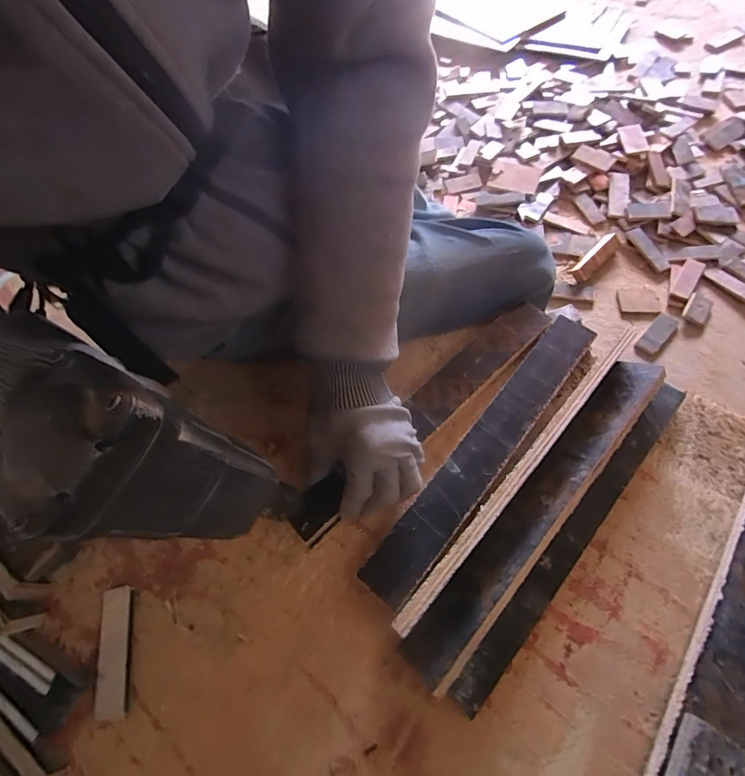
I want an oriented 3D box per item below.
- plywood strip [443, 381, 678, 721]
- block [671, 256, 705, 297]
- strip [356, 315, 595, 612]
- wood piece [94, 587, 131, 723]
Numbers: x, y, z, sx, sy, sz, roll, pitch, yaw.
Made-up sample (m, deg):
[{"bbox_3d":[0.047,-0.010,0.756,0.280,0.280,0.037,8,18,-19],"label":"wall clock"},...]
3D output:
[{"bbox_3d":[0.195,0.127,0.378,0.030,0.018,0.365,39,74,19],"label":"plywood strip"},{"bbox_3d":[0.996,-0.349,1.285,0.054,0.032,0.151,30,69,17],"label":"block"},{"bbox_3d":[0.122,0.056,0.422,0.046,0.015,0.365,36,73,18],"label":"strip"},{"bbox_3d":[-0.235,0.239,0.371,0.027,0.007,0.105,-16,65,-3],"label":"wood piece"}]

